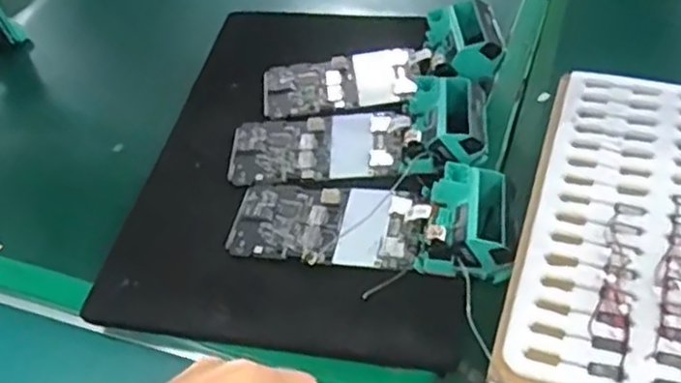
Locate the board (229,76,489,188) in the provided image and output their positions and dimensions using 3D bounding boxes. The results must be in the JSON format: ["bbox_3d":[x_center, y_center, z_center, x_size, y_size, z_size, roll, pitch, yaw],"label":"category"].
[{"bbox_3d":[0.012,-0.046,0.527,0.190,0.038,0.071,-1,49,5],"label":"board"}]

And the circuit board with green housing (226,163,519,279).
[{"bbox_3d":[0.017,0.018,0.474,0.190,0.040,0.078,5,50,10],"label":"circuit board with green housing"}]

